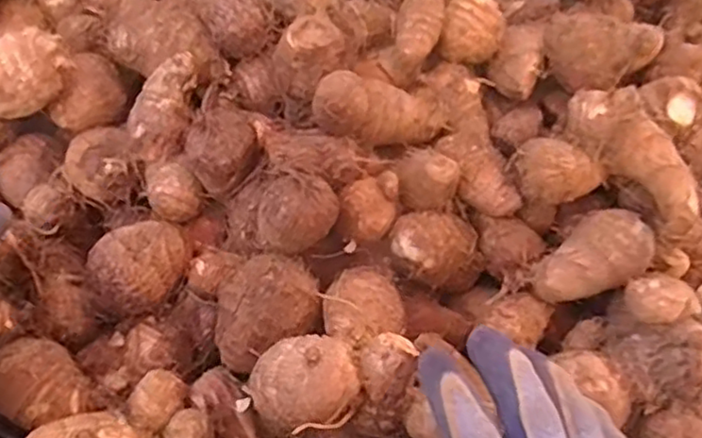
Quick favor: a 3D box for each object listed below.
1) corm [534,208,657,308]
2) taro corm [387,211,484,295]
[{"bbox_3d":[0.144,0.028,0.401,0.064,0.040,0.043,-38,66,-22],"label":"corm"},{"bbox_3d":[0.053,0.019,0.421,0.056,0.039,0.043,-1,58,-3],"label":"taro corm"}]

